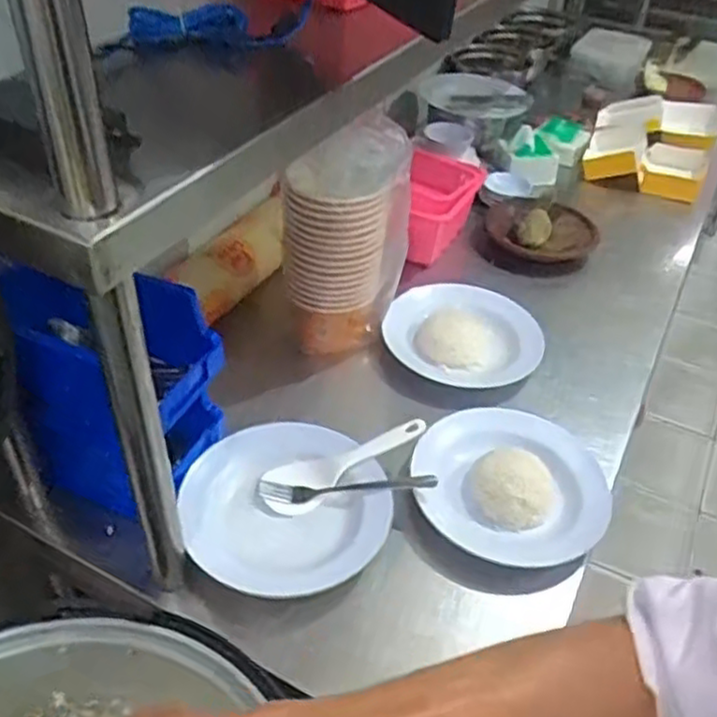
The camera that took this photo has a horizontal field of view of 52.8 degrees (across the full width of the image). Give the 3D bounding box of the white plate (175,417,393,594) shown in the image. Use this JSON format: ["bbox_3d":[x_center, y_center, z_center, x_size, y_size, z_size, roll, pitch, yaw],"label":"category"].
[{"bbox_3d":[-0.076,0.160,0.790,0.212,0.033,0.212,7,47,-8],"label":"white plate"}]

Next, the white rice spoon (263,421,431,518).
[{"bbox_3d":[-0.013,0.121,0.827,0.196,0.022,0.057,-24,47,-11],"label":"white rice spoon"}]

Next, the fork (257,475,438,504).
[{"bbox_3d":[-0.013,0.145,0.811,0.197,0.030,0.022,0,40,-3],"label":"fork"}]

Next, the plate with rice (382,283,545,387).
[{"bbox_3d":[0.160,-0.038,1.033,0.194,0.047,0.211,2,40,-1],"label":"plate with rice"}]

